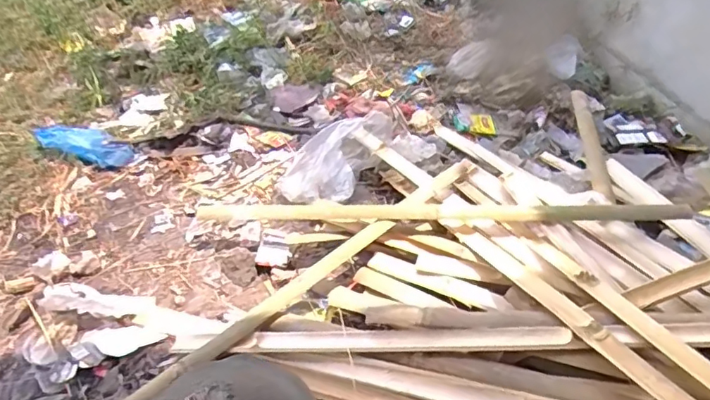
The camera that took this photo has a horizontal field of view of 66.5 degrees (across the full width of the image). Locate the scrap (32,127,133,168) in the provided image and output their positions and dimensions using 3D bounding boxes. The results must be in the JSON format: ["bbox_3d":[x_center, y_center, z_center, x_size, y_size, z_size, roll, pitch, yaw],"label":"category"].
[{"bbox_3d":[-0.674,-0.143,1.345,0.253,0.039,0.109,16,39,-3],"label":"scrap"}]

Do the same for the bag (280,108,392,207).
[{"bbox_3d":[-0.048,-0.118,1.281,0.168,0.110,0.322,21,43,25],"label":"bag"}]

